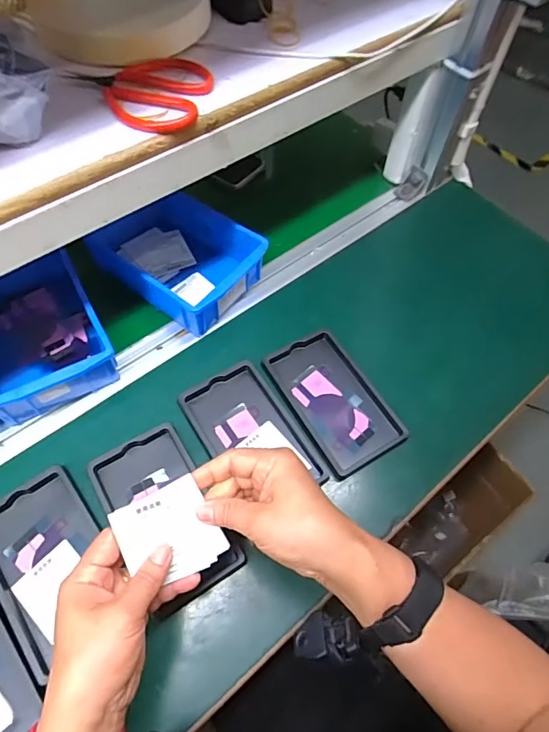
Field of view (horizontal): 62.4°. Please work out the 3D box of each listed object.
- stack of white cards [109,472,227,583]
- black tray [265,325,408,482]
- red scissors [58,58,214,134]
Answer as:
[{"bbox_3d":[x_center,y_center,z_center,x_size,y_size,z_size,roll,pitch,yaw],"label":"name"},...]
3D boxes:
[{"bbox_3d":[-0.078,0.127,0.338,0.067,0.005,0.070,-25,99,-13],"label":"stack of white cards"},{"bbox_3d":[0.066,0.037,0.507,0.097,0.015,0.158,-26,64,-16],"label":"black tray"},{"bbox_3d":[-0.113,-0.232,0.380,0.110,0.018,0.079,10,60,4],"label":"red scissors"}]

